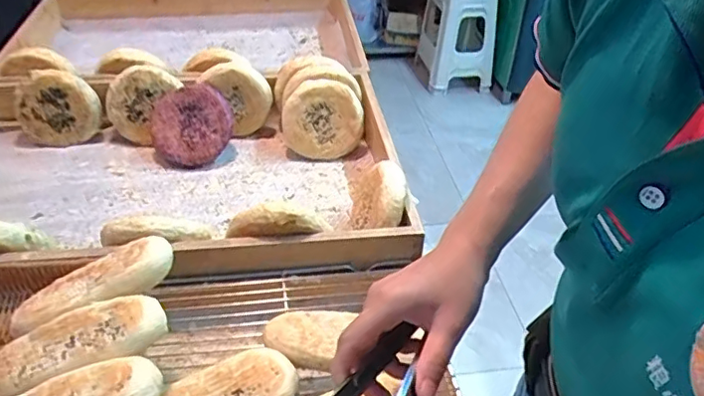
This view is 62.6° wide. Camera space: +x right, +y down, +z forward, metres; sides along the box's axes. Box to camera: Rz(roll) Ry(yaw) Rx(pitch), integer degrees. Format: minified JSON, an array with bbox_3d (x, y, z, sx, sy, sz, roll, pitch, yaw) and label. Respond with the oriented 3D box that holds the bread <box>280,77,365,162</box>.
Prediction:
[{"bbox_3d":[-0.045,-0.116,0.870,0.121,0.119,0.026,-19,16,-7],"label":"bread"}]

